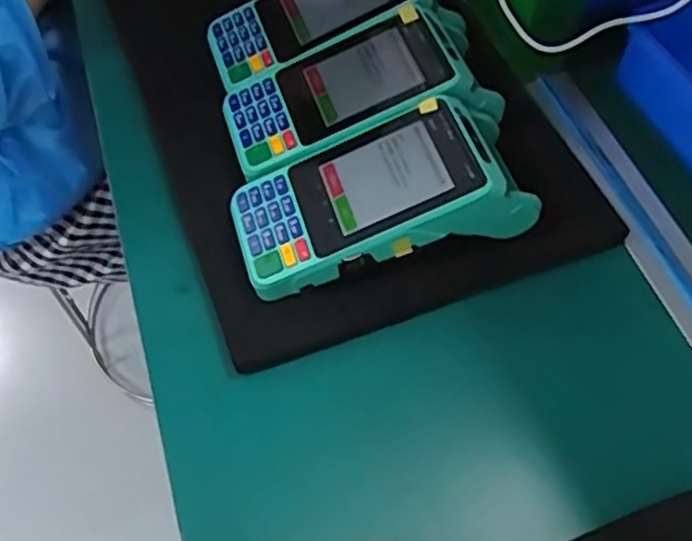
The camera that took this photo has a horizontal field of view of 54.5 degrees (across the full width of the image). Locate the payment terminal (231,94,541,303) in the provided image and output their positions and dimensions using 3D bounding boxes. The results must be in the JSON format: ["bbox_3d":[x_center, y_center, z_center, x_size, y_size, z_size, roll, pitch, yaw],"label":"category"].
[{"bbox_3d":[0.021,-0.039,0.381,0.166,0.060,0.080,-17,60,-8],"label":"payment terminal"}]

